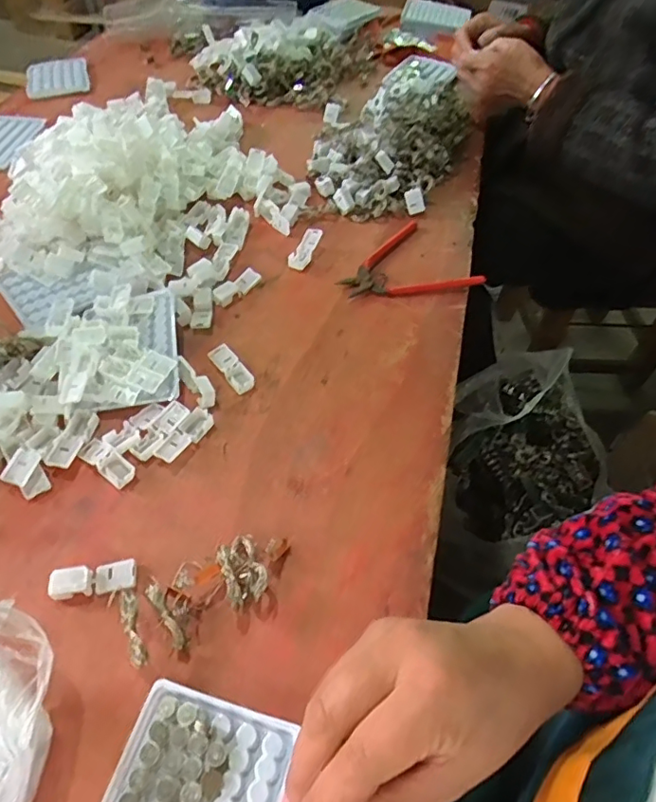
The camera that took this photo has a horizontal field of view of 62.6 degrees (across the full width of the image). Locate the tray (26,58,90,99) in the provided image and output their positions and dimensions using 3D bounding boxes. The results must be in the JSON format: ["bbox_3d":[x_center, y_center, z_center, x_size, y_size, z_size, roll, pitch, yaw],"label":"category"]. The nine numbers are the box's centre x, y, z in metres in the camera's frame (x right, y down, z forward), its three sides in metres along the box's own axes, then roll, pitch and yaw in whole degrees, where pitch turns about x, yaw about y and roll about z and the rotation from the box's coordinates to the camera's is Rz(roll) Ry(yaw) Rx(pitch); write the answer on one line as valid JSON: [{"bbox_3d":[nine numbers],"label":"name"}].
[{"bbox_3d":[-0.424,-0.510,0.845,0.092,0.010,0.110,-12,53,-12],"label":"tray"}]

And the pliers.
[{"bbox_3d":[0.076,-0.146,0.586,0.133,0.017,0.133,-23,56,-19],"label":"pliers"}]

